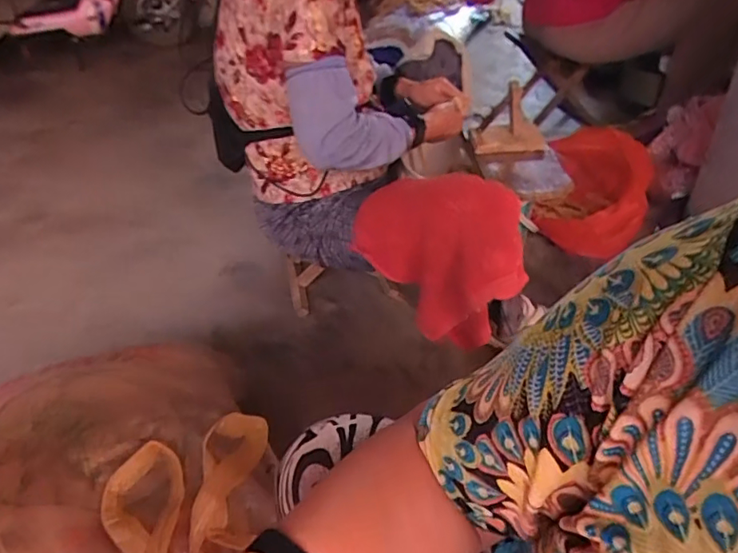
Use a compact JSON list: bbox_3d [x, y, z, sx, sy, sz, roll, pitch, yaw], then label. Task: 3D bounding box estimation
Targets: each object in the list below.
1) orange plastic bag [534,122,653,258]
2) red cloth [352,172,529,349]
[{"bbox_3d":[0.607,-0.232,1.434,0.266,0.175,0.399,12,42,20],"label":"orange plastic bag"},{"bbox_3d":[0.113,-0.046,0.887,0.263,0.244,0.141,18,45,26],"label":"red cloth"}]

